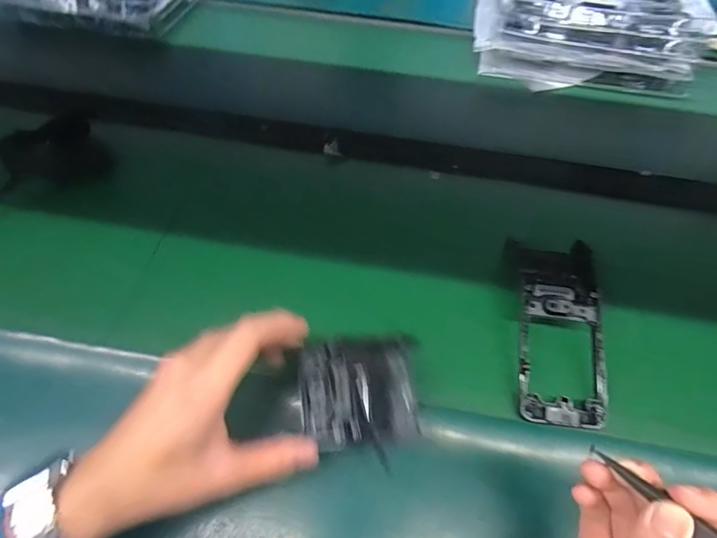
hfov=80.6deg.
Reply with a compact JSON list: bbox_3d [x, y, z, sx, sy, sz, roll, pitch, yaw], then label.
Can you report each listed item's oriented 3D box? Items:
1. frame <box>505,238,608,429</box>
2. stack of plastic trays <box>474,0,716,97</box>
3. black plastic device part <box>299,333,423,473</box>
[{"bbox_3d":[0.186,0.047,0.388,0.081,0.039,0.177,7,56,2],"label":"frame"},{"bbox_3d":[0.380,-0.490,0.739,0.325,0.084,0.500,10,56,5],"label":"stack of plastic trays"},{"bbox_3d":[0.006,0.093,0.319,0.096,0.023,0.084,6,65,-32],"label":"black plastic device part"}]

